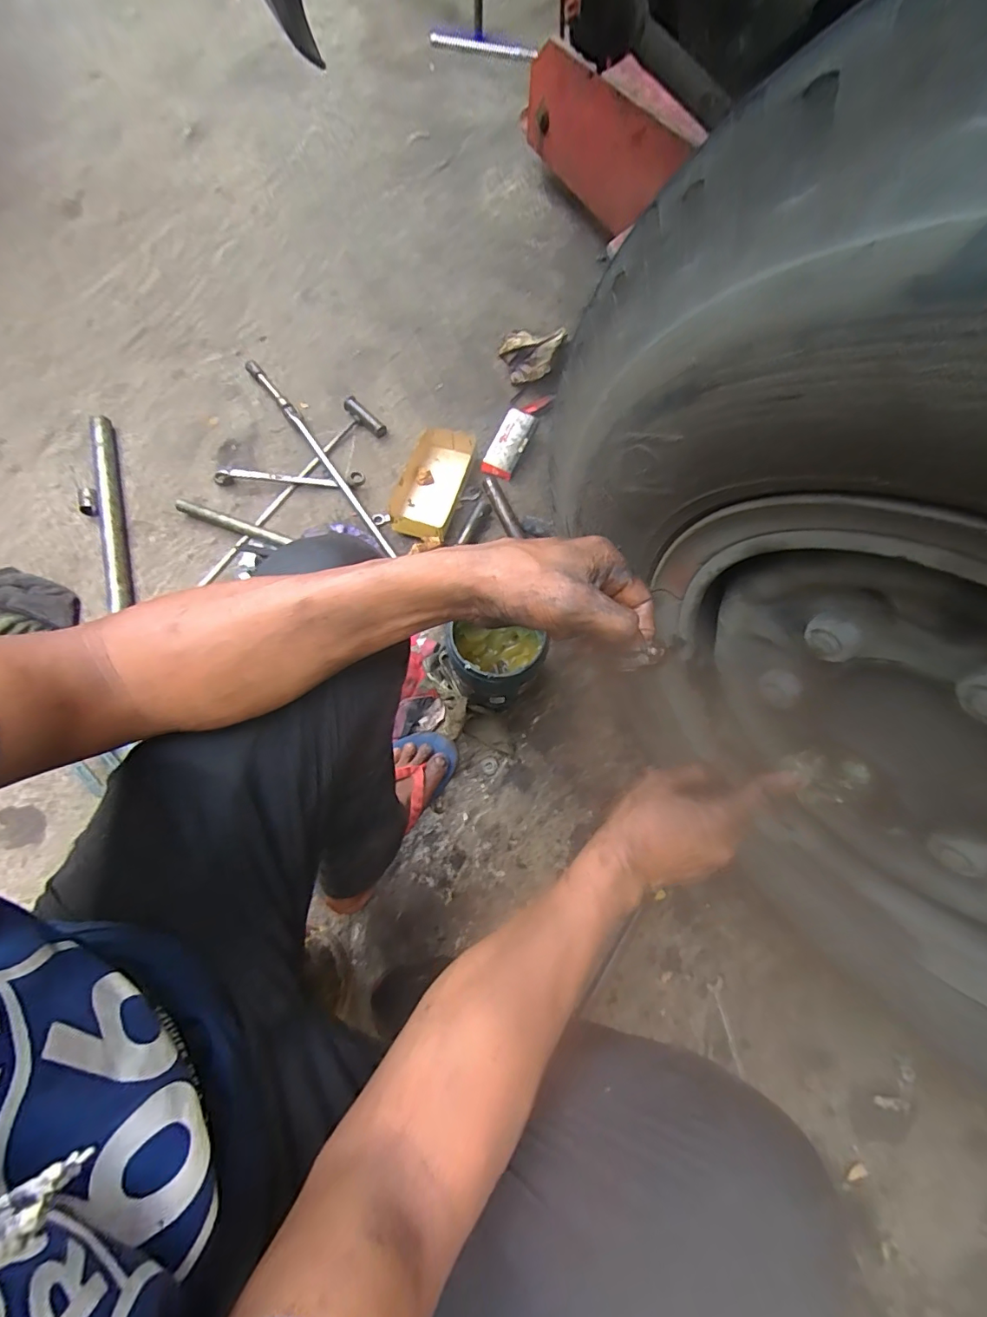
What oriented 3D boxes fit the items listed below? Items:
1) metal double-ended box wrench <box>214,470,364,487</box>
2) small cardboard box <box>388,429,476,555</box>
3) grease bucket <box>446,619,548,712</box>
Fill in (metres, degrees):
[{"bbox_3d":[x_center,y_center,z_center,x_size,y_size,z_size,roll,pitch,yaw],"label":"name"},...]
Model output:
[{"bbox_3d":[-0.367,-0.326,0.882,0.266,0.026,0.020,-1,72,-1],"label":"metal double-ended box wrench"},{"bbox_3d":[-0.113,-0.321,0.885,0.111,0.043,0.213,21,73,7],"label":"small cardboard box"},{"bbox_3d":[0.000,0.000,0.709,0.116,0.180,0.116,0,72,0],"label":"grease bucket"}]

